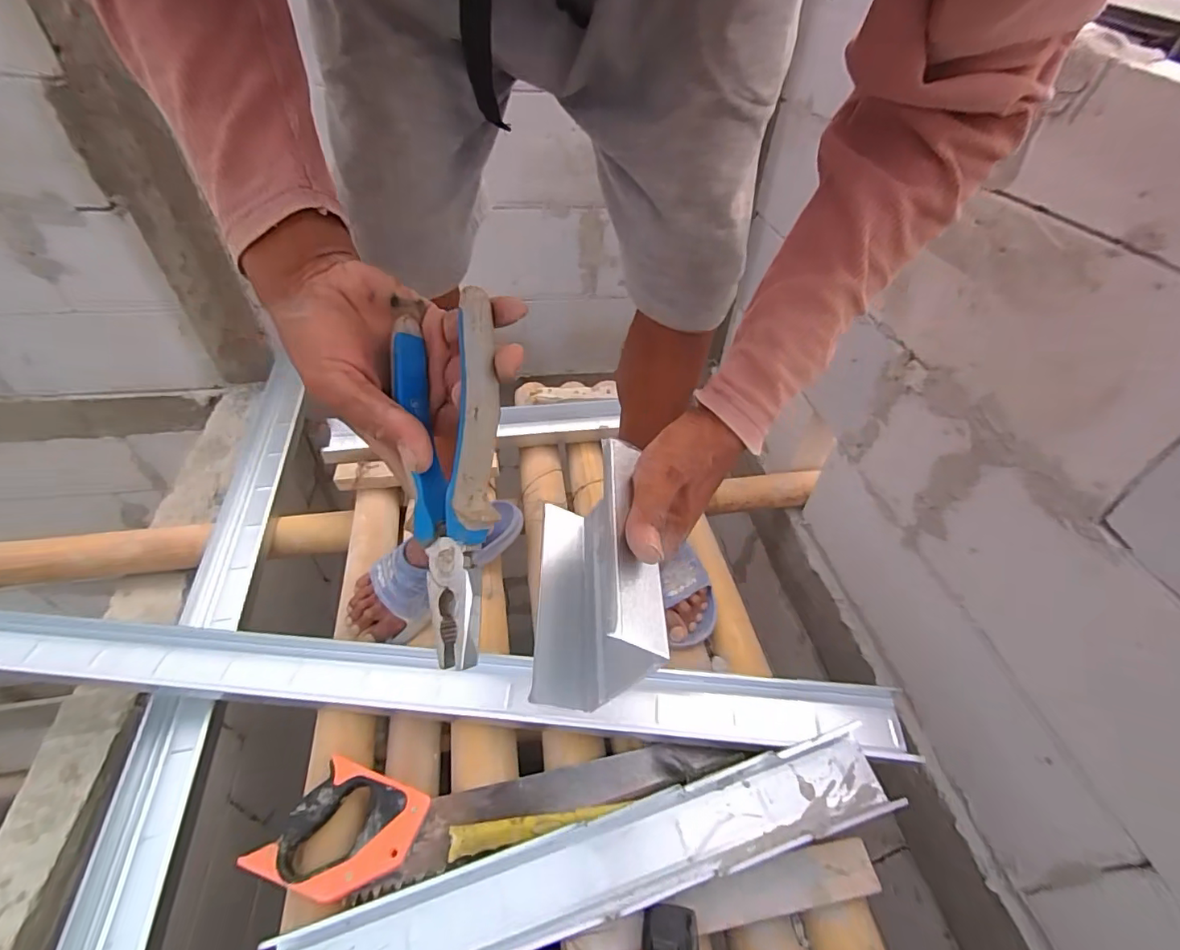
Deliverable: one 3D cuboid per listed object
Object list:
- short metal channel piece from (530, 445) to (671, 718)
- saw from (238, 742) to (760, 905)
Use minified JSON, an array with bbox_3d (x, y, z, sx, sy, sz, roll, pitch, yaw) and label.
[{"bbox_3d":[0.005,0.058,0.327,0.062,0.089,0.146,4,44,0],"label":"short metal channel piece"},{"bbox_3d":[-0.080,0.360,0.560,0.506,0.040,0.119,-1,44,-5],"label":"saw"}]

